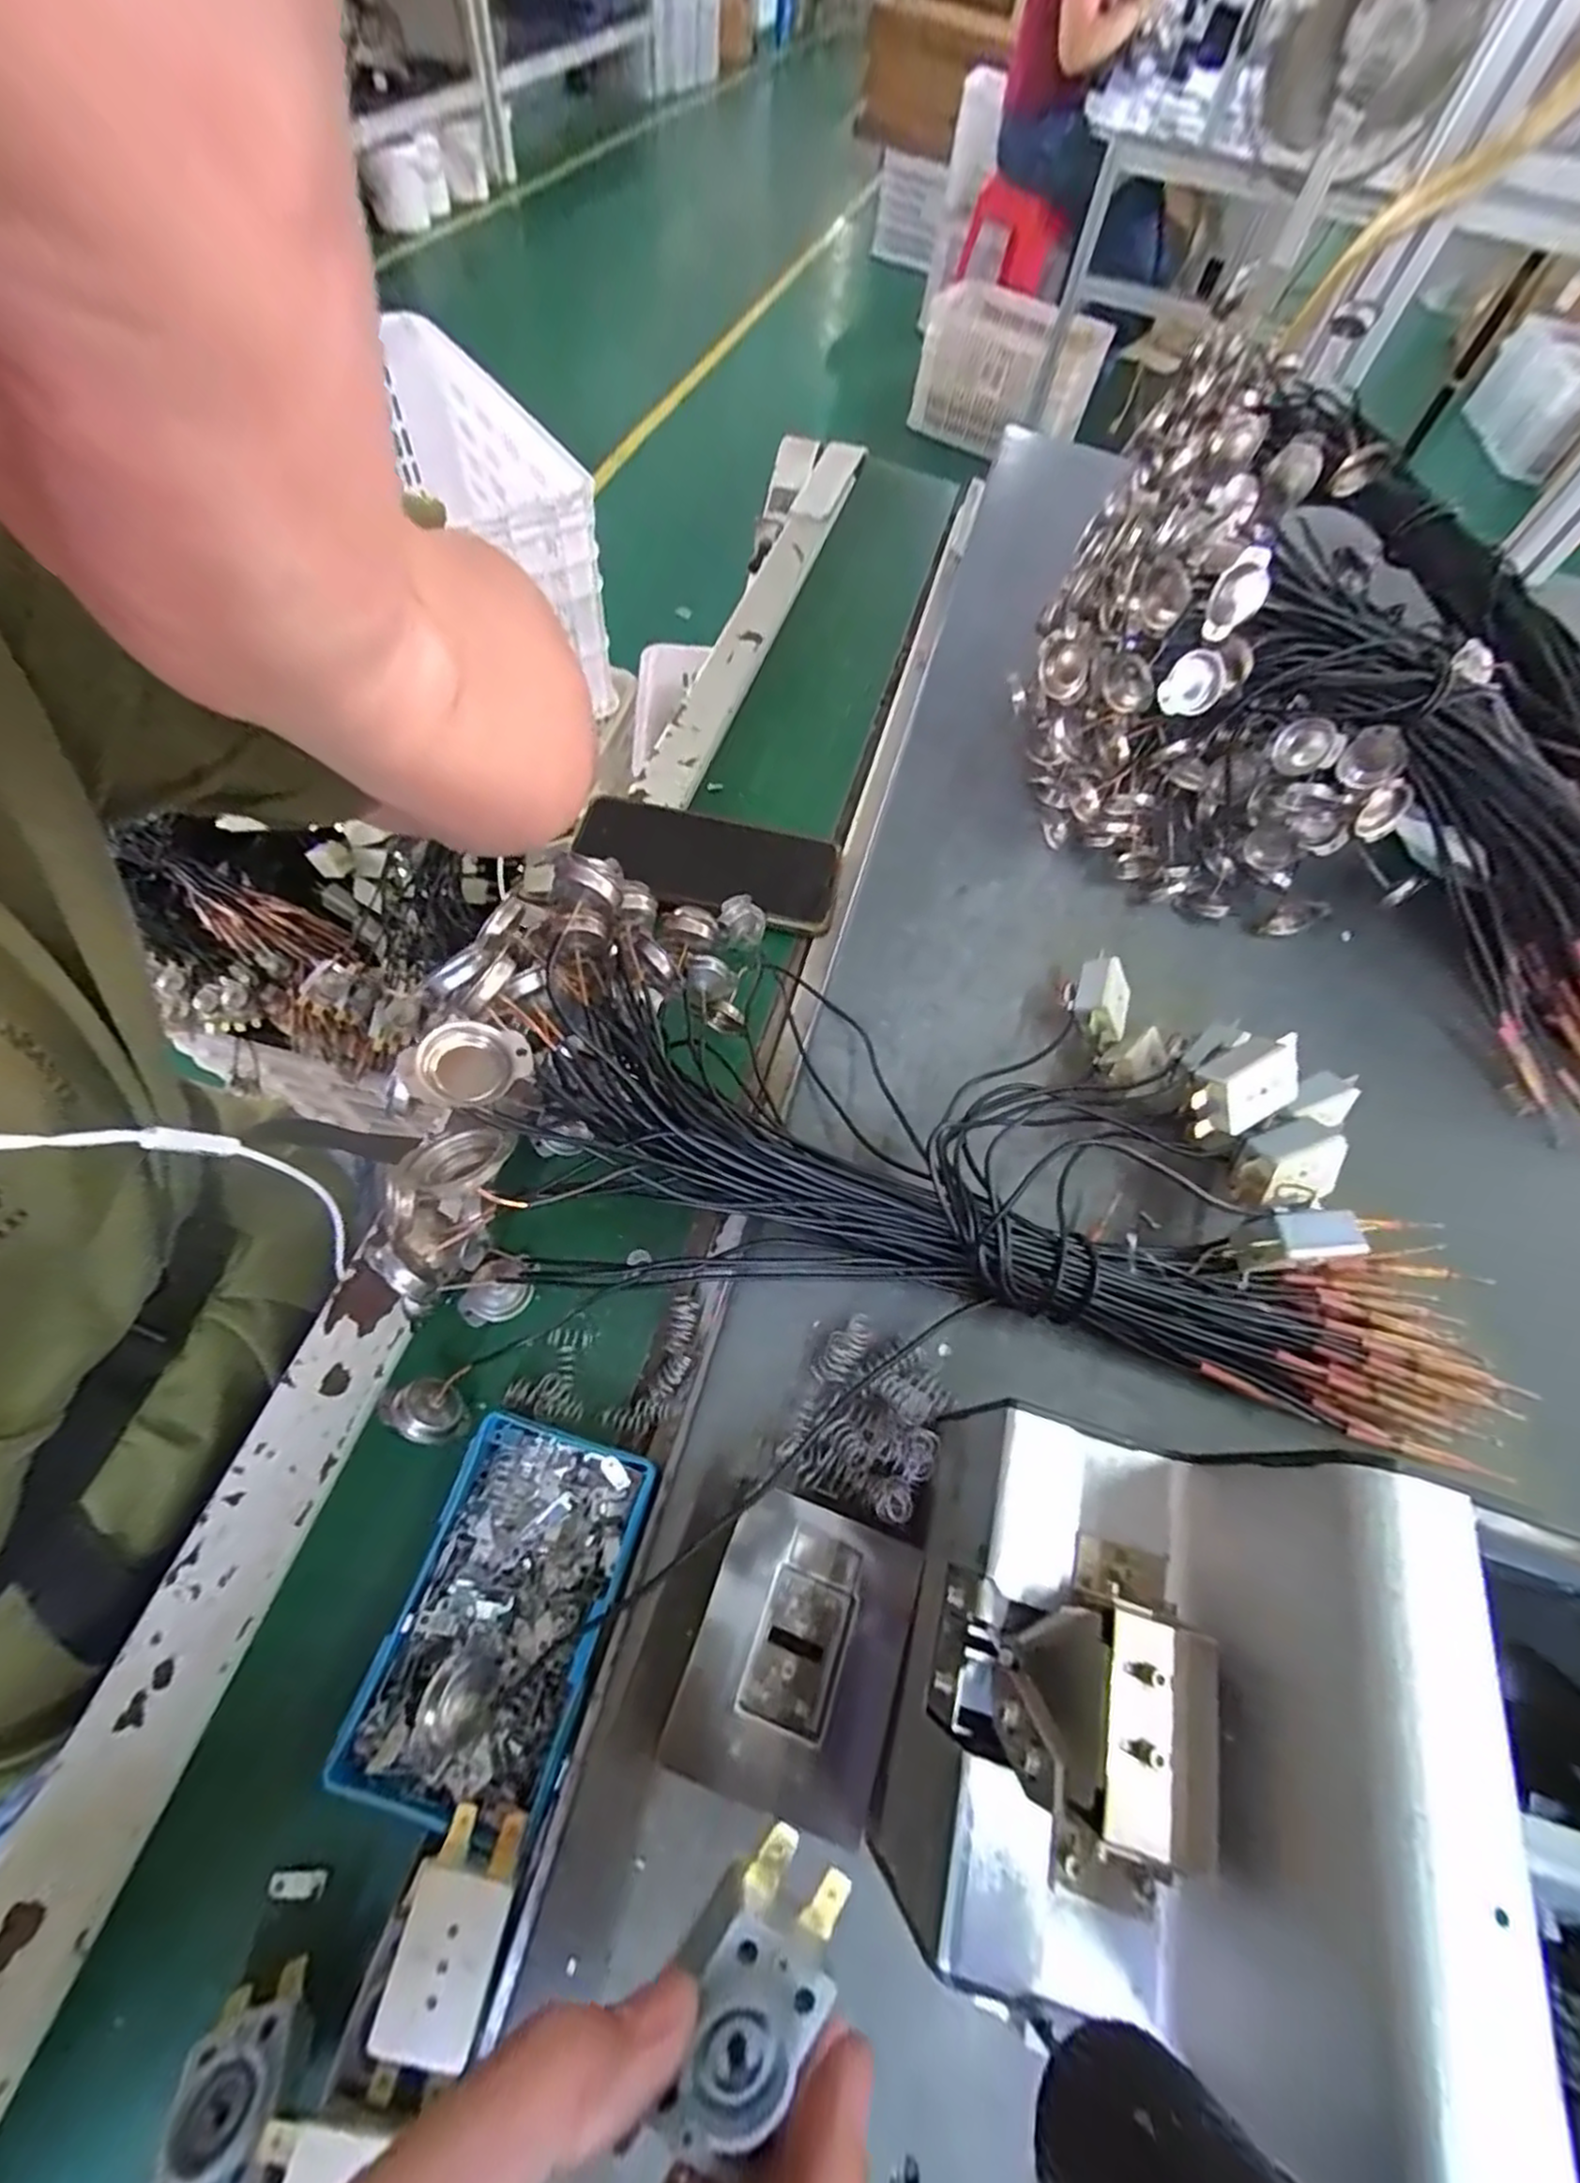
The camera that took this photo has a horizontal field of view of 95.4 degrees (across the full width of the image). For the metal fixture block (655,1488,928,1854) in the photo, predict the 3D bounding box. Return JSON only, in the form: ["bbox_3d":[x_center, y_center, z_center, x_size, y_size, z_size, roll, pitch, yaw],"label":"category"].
[{"bbox_3d":[0.003,0.184,0.239,0.063,0.025,0.078,21,62,4],"label":"metal fixture block"}]

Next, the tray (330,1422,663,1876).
[{"bbox_3d":[-0.101,0.185,0.257,0.070,0.027,0.114,17,61,2],"label":"tray"}]

